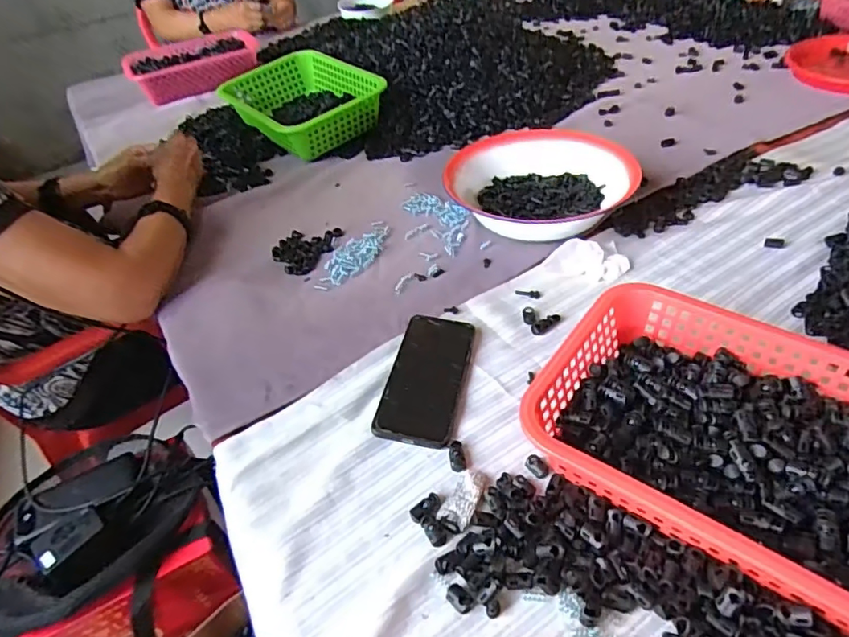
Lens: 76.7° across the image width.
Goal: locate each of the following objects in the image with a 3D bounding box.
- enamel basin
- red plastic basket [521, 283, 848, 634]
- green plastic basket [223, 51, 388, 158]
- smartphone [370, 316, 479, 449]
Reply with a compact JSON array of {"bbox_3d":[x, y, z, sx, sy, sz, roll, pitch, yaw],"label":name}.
[{"bbox_3d":[0.174,-0.203,0.771,0.245,0.061,0.220,19,50,24],"label":"enamel basin"},{"bbox_3d":[0.251,0.097,0.432,0.301,0.072,0.211,23,52,28],"label":"red plastic basket"},{"bbox_3d":[-0.225,-0.408,1.022,0.239,0.085,0.288,-28,48,-20],"label":"green plastic basket"},{"bbox_3d":[0.004,0.058,0.557,0.076,0.013,0.166,7,46,14],"label":"smartphone"}]

